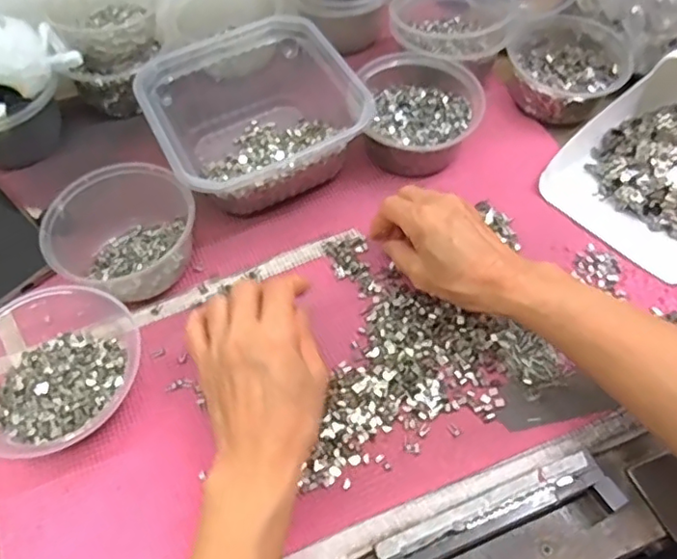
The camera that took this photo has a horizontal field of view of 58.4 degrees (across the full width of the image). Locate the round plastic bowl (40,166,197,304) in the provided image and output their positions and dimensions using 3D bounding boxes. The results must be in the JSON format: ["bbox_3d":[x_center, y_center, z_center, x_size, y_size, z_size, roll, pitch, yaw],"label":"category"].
[{"bbox_3d":[-0.178,-0.039,0.494,0.109,0.061,0.121,-38,62,-21],"label":"round plastic bowl"}]

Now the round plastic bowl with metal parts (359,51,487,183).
[{"bbox_3d":[0.074,-0.147,0.551,0.102,0.059,0.115,-5,56,0],"label":"round plastic bowl with metal parts"}]

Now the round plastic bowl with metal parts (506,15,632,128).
[{"bbox_3d":[0.216,-0.202,0.584,0.106,0.047,0.107,-2,56,2],"label":"round plastic bowl with metal parts"}]

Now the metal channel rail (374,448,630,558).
[{"bbox_3d":[0.098,0.151,0.380,0.152,0.028,0.038,-19,57,-9],"label":"metal channel rail"}]

